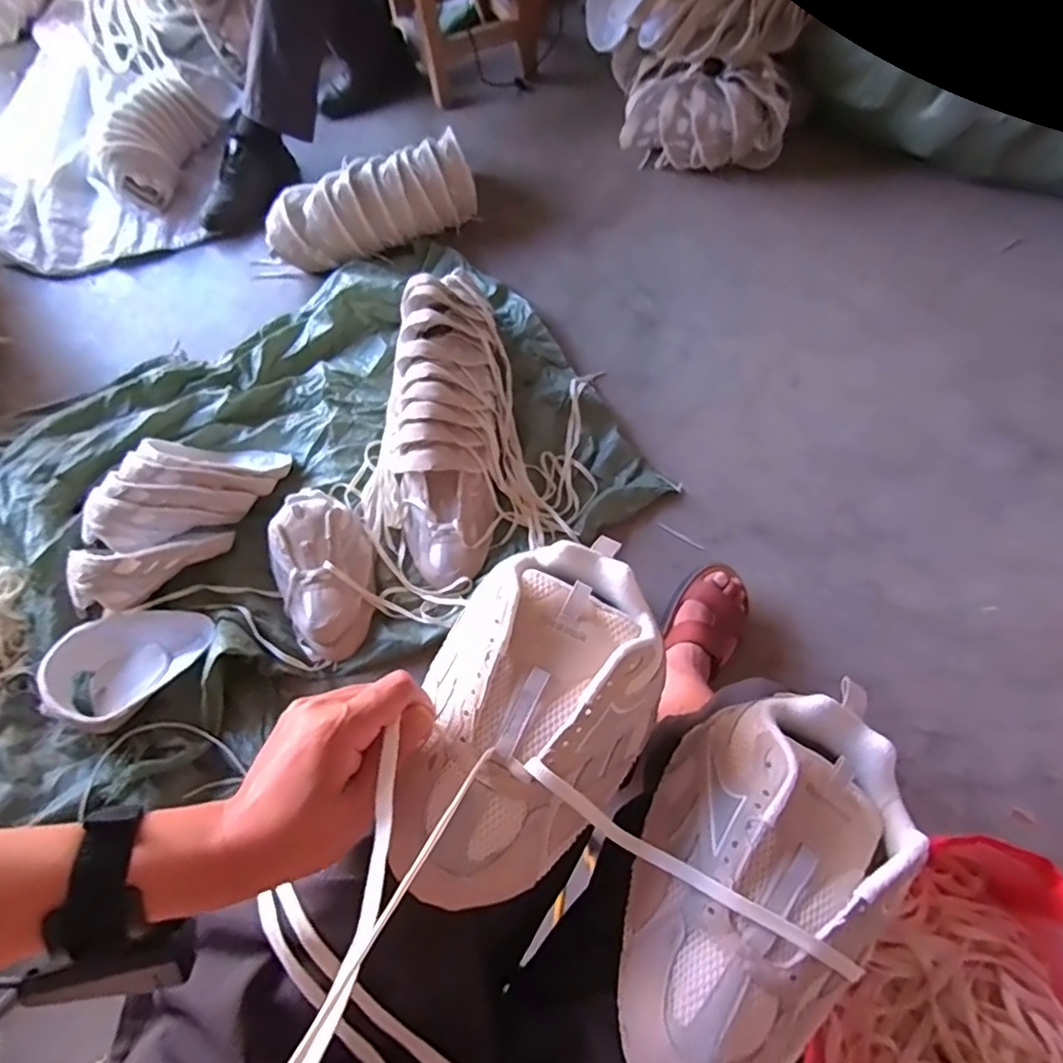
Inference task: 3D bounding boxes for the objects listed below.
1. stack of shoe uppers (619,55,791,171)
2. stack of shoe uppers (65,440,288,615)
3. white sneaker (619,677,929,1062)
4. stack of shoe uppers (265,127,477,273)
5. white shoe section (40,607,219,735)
[{"bbox_3d":[0.371,-0.850,1.262,0.357,0.182,0.137,1,66,3],"label":"stack of shoe uppers"},{"bbox_3d":[-0.559,-0.037,0.936,0.155,0.113,0.355,31,70,15],"label":"stack of shoe uppers"},{"bbox_3d":[0.132,0.198,0.346,0.125,0.064,0.228,27,68,14],"label":"white sneaker"},{"bbox_3d":[-0.319,-0.648,1.216,0.416,0.139,0.098,-23,67,-8],"label":"stack of shoe uppers"},{"bbox_3d":[-0.578,0.188,0.861,0.220,0.057,0.154,-15,66,-5],"label":"white shoe section"}]

